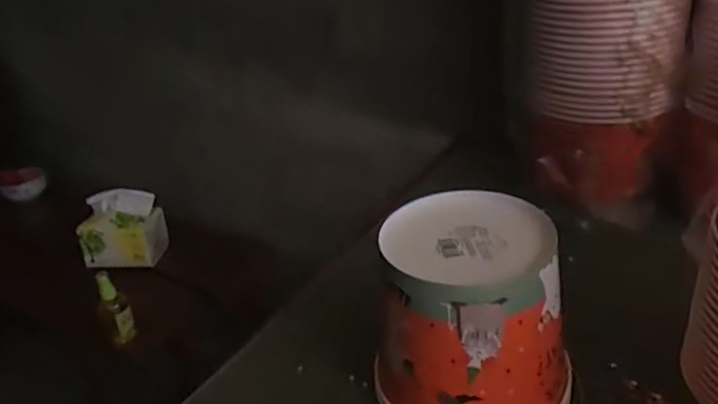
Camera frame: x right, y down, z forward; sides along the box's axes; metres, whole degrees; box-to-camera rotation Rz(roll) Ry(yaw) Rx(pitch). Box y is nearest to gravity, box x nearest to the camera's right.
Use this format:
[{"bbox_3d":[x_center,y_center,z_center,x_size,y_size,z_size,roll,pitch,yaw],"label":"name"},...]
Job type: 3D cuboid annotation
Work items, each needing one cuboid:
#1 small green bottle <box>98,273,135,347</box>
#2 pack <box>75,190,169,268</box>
[{"bbox_3d":[-0.386,0.168,0.915,0.045,0.122,0.037,-20,32,-23],"label":"small green bottle"},{"bbox_3d":[-0.449,0.051,1.109,0.136,0.131,0.105,-5,29,3],"label":"pack"}]

